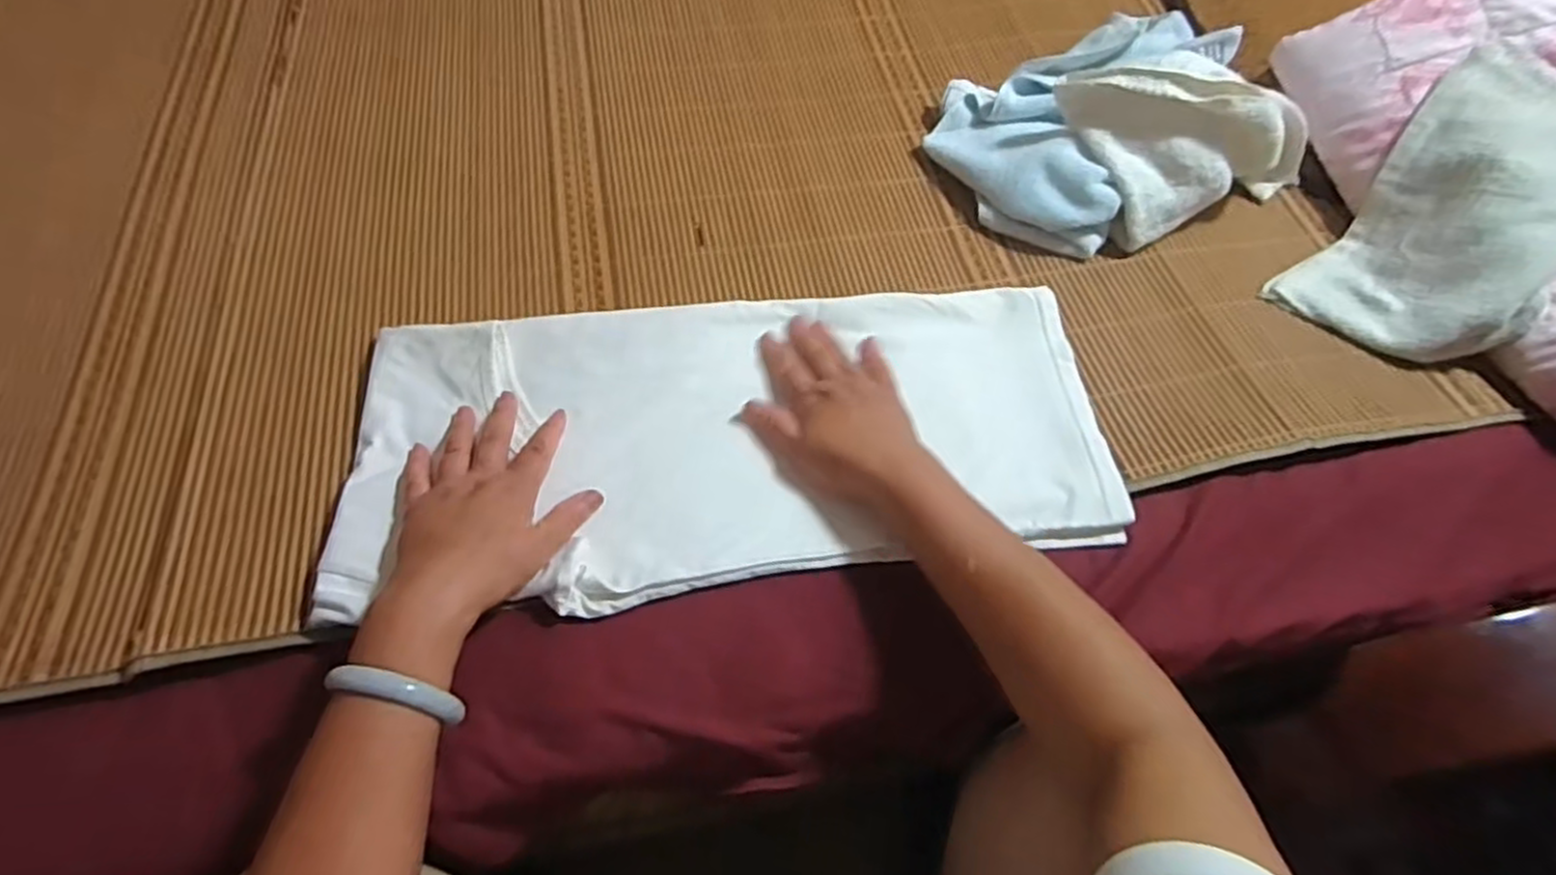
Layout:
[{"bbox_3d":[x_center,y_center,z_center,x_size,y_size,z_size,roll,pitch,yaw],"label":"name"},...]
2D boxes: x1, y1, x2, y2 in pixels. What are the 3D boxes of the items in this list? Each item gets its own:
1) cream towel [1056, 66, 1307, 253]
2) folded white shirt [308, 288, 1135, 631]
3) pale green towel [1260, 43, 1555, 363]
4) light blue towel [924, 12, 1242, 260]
[{"bbox_3d":[0.379,-0.265,0.677,0.234,0.122,0.128,-10,62,-8],"label":"cream towel"},{"bbox_3d":[-0.025,-0.006,0.560,0.548,0.022,0.244,-4,60,-7],"label":"folded white shirt"},{"bbox_3d":[0.585,-0.196,0.635,0.156,0.106,0.270,40,66,18],"label":"pale green towel"},{"bbox_3d":[0.302,-0.312,0.705,0.272,0.112,0.232,-22,64,-15],"label":"light blue towel"}]

